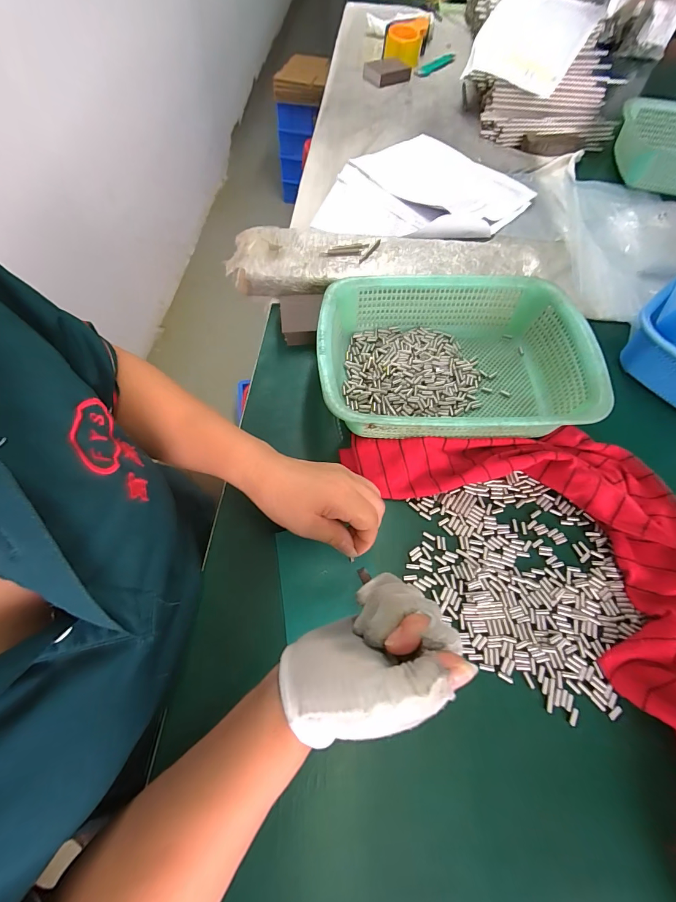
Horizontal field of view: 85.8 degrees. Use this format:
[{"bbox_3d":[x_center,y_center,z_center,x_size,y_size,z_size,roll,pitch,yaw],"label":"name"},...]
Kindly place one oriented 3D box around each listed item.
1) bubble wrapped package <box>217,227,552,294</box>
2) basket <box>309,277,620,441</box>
[{"bbox_3d":[0.070,-0.278,0.543,0.457,0.040,0.113,-2,63,-3],"label":"bubble wrapped package"},{"bbox_3d":[0.127,-0.107,0.433,0.292,0.087,0.217,1,63,-2],"label":"basket"}]

